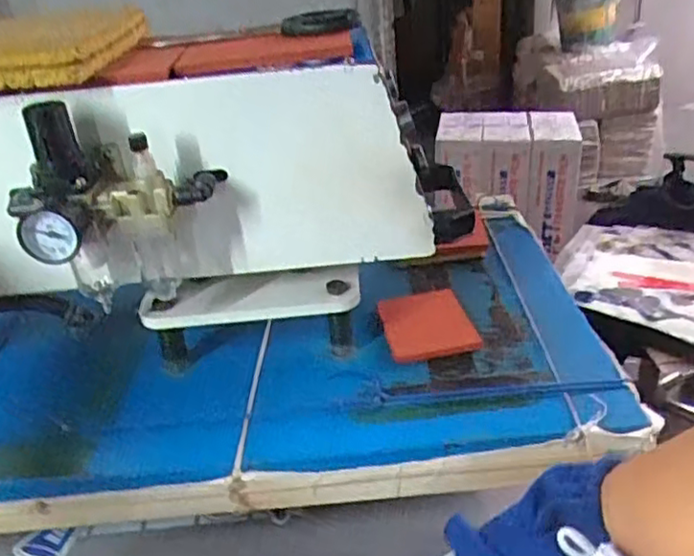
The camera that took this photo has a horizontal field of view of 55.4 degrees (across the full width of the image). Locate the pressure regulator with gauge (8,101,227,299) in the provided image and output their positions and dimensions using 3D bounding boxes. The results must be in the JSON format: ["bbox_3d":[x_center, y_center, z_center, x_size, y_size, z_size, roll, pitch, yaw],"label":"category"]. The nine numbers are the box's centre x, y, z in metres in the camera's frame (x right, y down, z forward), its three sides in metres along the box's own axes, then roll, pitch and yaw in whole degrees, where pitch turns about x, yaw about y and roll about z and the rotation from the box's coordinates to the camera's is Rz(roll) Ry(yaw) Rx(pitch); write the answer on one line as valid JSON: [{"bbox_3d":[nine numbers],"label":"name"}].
[{"bbox_3d":[-0.157,-0.049,0.471,0.122,0.147,0.080,-6,30,-1],"label":"pressure regulator with gauge"}]

